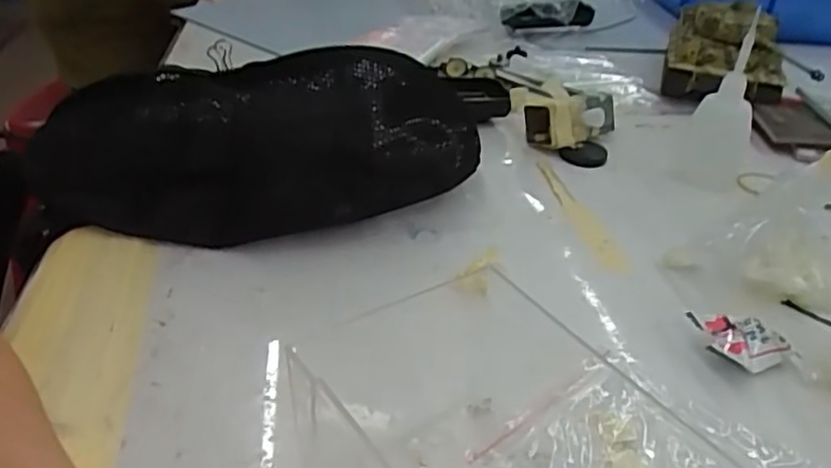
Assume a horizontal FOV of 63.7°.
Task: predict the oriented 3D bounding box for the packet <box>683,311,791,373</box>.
[{"bbox_3d":[0.156,0.051,0.326,0.047,0.007,0.027,24,57,9],"label":"packet"}]

